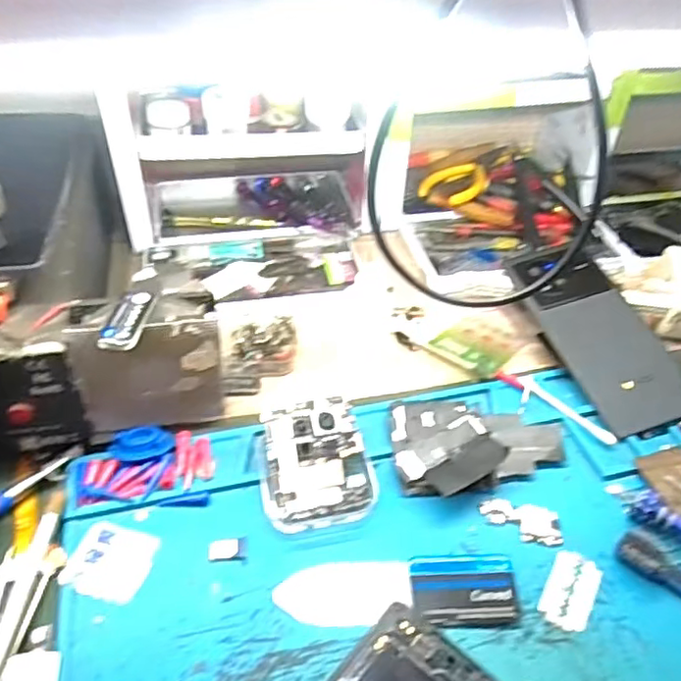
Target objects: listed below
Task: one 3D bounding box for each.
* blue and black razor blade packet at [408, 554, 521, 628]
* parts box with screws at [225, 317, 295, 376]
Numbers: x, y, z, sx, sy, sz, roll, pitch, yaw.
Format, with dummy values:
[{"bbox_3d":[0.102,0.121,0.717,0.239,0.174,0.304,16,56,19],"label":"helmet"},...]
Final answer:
[{"bbox_3d":[0.064,0.127,0.310,0.053,0.004,0.037,-1,44,-5],"label":"blue and black razor blade packet"},{"bbox_3d":[-0.057,0.000,0.433,0.049,0.018,0.050,3,44,-1],"label":"parts box with screws"}]

